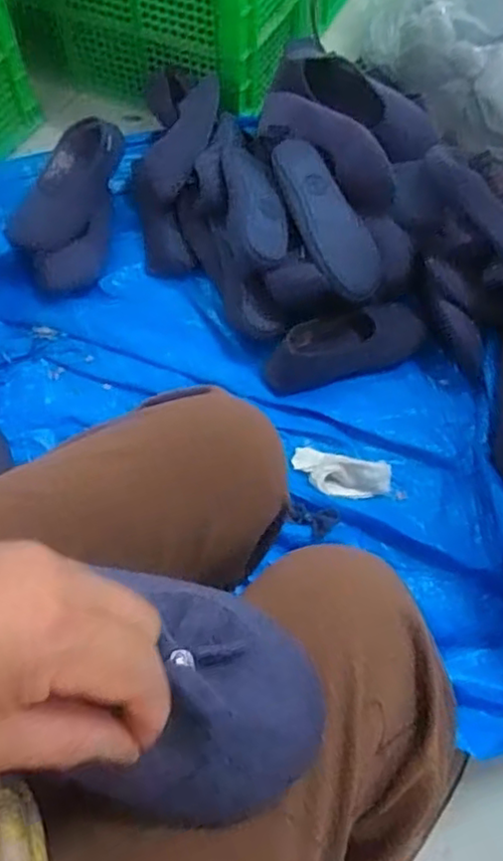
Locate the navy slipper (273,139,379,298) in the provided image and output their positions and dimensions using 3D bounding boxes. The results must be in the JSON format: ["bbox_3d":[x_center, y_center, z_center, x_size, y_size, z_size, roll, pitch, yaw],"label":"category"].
[{"bbox_3d":[0.099,-0.304,0.945,0.106,0.055,0.255,-26,84,-13],"label":"navy slipper"}]

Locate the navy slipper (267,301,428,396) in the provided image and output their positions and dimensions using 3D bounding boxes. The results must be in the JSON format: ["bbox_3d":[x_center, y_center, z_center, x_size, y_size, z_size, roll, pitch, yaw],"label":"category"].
[{"bbox_3d":[0.132,-0.127,0.972,0.235,0.060,0.091,-16,63,-8],"label":"navy slipper"}]

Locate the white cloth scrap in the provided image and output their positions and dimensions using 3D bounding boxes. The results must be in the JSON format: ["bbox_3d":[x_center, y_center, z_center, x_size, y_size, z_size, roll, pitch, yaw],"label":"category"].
[{"bbox_3d":[0.117,0.057,0.878,0.134,0.040,0.059,17,63,9],"label":"white cloth scrap"}]

